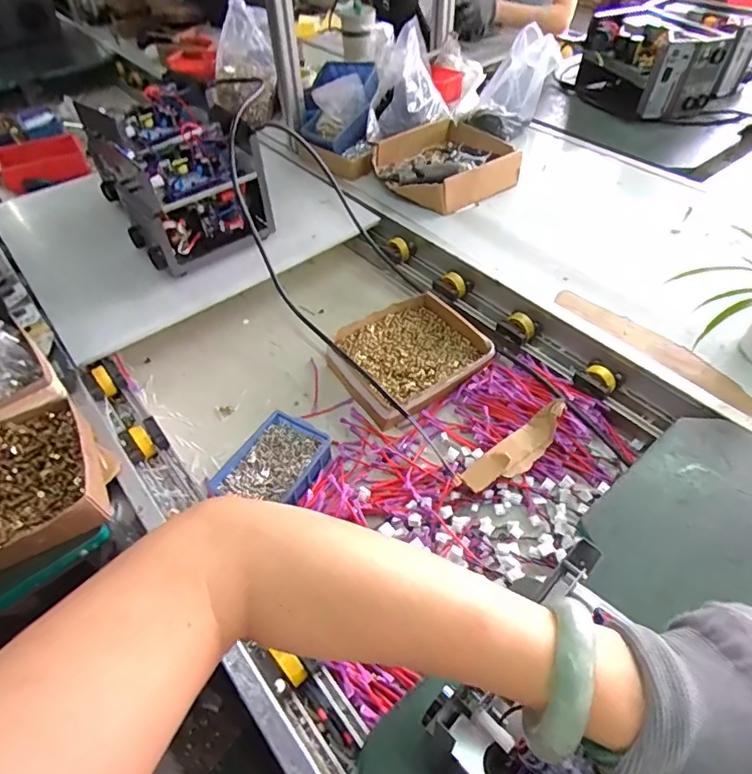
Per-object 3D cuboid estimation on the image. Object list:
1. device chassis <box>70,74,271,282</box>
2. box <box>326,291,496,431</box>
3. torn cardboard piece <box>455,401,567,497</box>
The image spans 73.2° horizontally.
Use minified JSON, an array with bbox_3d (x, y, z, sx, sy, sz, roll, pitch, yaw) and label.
[{"bbox_3d":[-0.373,-0.392,0.941,0.232,0.167,0.366,-30,54,-21],"label":"device chassis"},{"bbox_3d":[0.054,-0.056,0.819,0.229,0.039,0.203,-27,53,-19],"label":"box"},{"bbox_3d":[0.187,0.085,0.674,0.191,0.031,0.051,-28,53,-20],"label":"torn cardboard piece"}]

